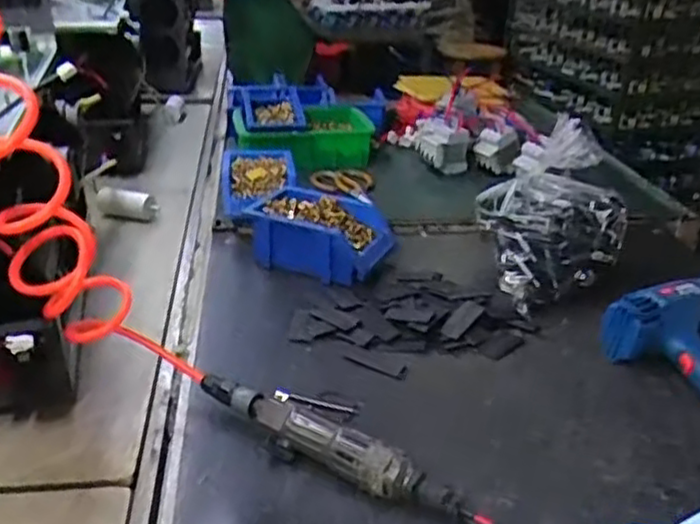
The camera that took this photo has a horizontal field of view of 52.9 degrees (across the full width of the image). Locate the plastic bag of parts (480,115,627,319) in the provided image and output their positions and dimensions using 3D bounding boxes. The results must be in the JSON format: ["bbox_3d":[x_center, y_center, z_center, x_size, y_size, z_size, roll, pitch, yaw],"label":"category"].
[{"bbox_3d":[0.267,-0.056,0.905,0.160,0.180,0.166,-2,27,-8],"label":"plastic bag of parts"}]

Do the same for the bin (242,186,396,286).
[{"bbox_3d":[-0.040,-0.038,0.958,0.184,0.074,0.125,11,28,16],"label":"bin"}]

